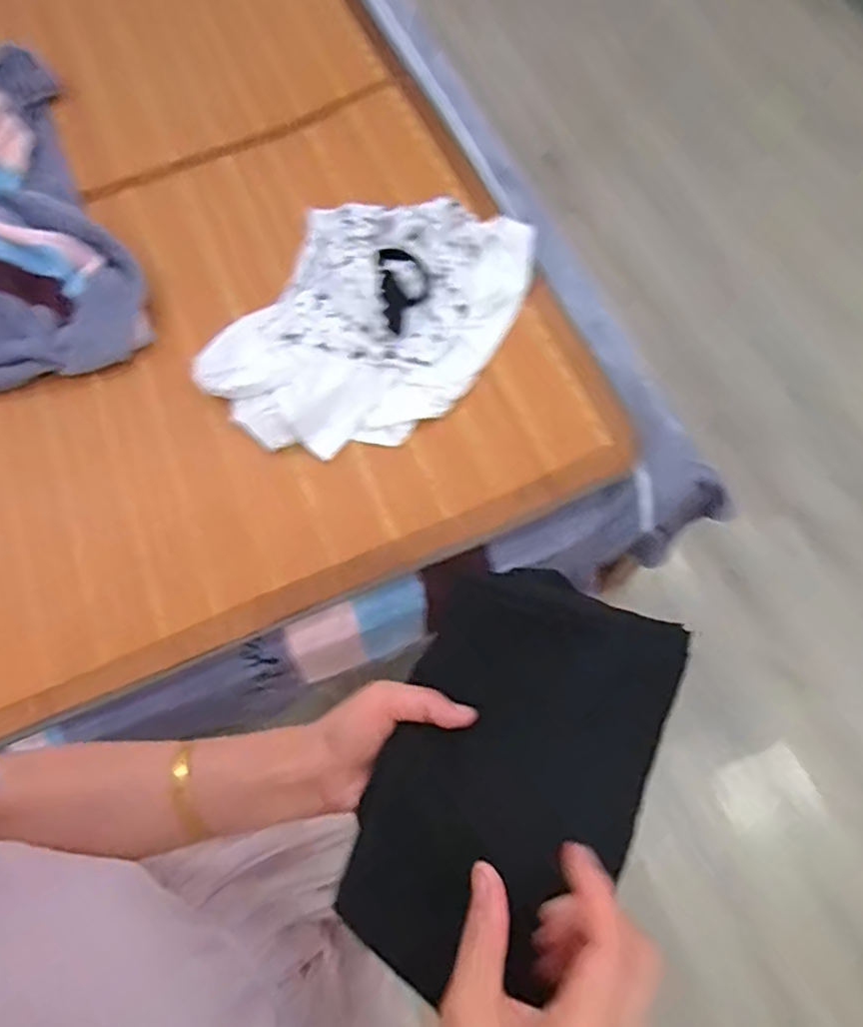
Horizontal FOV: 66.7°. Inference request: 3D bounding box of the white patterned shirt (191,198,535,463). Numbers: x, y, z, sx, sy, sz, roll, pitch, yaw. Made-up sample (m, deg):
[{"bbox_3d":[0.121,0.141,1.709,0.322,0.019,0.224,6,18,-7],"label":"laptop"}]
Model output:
[{"bbox_3d":[-0.102,-0.305,1.016,0.393,0.072,0.488,28,71,11],"label":"white patterned shirt"}]

